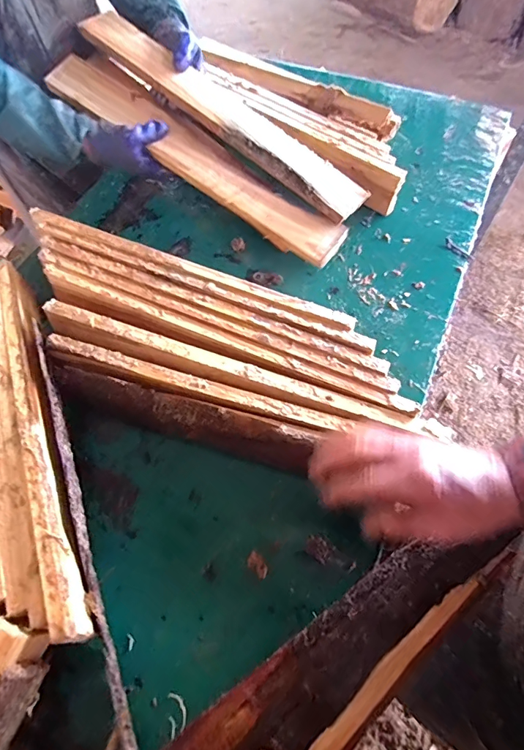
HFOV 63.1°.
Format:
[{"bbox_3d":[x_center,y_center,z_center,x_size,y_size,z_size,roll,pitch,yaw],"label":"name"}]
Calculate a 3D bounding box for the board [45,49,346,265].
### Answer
[{"bbox_3d":[-0.113,-0.357,0.701,0.565,0.020,0.077,36,77,6],"label":"board"}]

